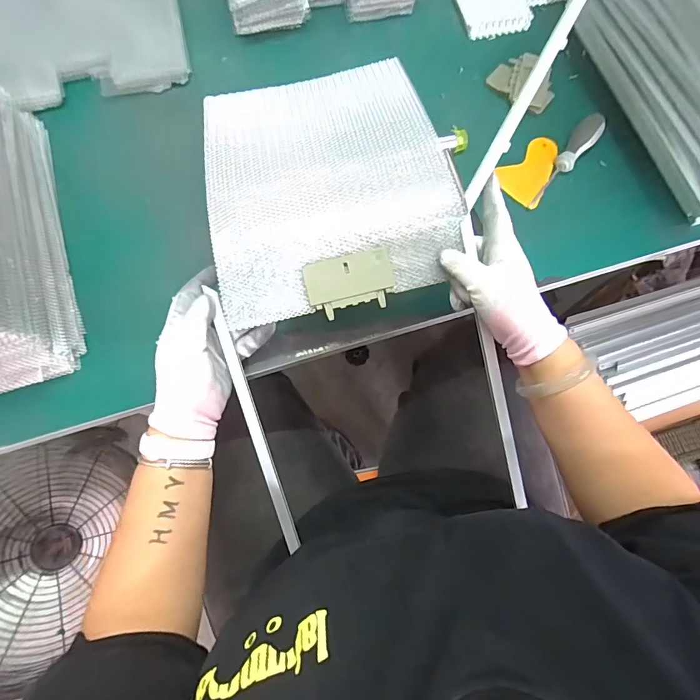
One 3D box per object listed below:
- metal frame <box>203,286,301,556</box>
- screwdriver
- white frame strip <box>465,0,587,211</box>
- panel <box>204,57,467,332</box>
[{"bbox_3d":[-0.097,0.082,0.453,0.015,0.010,0.275,-16,97,-6],"label":"metal frame"},{"bbox_3d":[0.270,-0.233,0.544,0.028,0.035,0.145,34,76,9],"label":"screwdriver"},{"bbox_3d":[0.170,-0.247,0.417,0.017,0.013,0.238,29,93,8],"label":"white frame strip"},{"bbox_3d":[-0.028,-0.190,0.471,0.246,0.045,0.303,-11,74,-4],"label":"panel"}]

